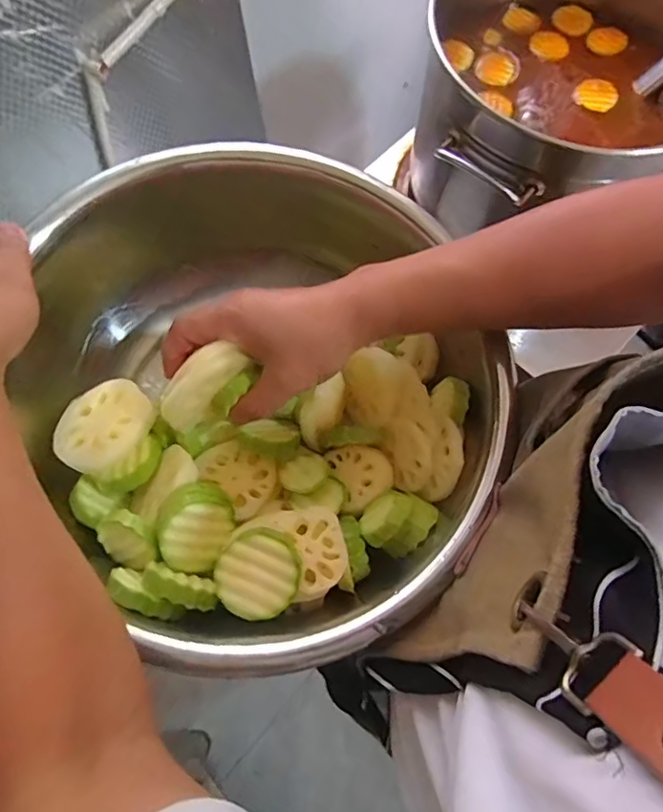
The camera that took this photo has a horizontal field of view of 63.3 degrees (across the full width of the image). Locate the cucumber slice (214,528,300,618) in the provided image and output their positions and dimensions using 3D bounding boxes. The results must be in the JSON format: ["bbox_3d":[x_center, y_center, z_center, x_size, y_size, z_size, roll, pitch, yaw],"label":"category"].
[{"bbox_3d":[-0.046,0.106,0.342,0.049,0.011,0.054,26,75,9],"label":"cucumber slice"}]

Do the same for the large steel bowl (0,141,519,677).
[{"bbox_3d":[-0.049,-0.026,0.405,0.326,0.102,0.369,-44,76,-11],"label":"large steel bowl"}]

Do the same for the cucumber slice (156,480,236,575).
[{"bbox_3d":[-0.092,0.081,0.362,0.048,0.018,0.057,29,77,-30],"label":"cucumber slice"}]

